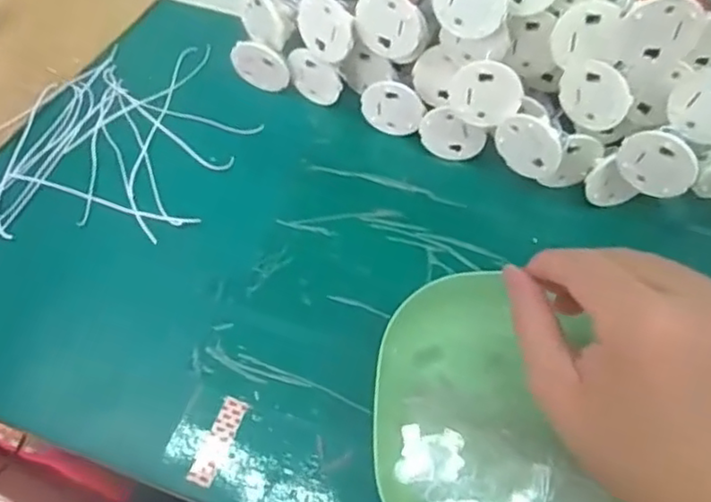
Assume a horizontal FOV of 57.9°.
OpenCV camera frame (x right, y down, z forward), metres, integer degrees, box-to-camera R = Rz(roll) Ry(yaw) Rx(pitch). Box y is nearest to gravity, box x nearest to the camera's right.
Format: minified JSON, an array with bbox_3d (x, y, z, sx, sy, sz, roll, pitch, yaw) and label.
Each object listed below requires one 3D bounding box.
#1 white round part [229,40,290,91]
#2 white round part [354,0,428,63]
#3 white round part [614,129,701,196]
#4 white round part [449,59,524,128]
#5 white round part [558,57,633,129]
[{"bbox_3d":[-0.059,-0.115,0.407,0.036,0.033,0.011,24,65,15],"label":"white round part"},{"bbox_3d":[0.019,-0.124,0.355,0.042,0.038,0.006,34,51,3],"label":"white round part"},{"bbox_3d":[0.154,-0.044,0.328,0.038,0.031,0.011,28,66,17],"label":"white round part"},{"bbox_3d":[0.070,-0.084,0.346,0.037,0.036,0.004,21,41,6],"label":"white round part"},{"bbox_3d":[0.127,-0.083,0.343,0.038,0.036,0.004,38,53,22],"label":"white round part"}]

